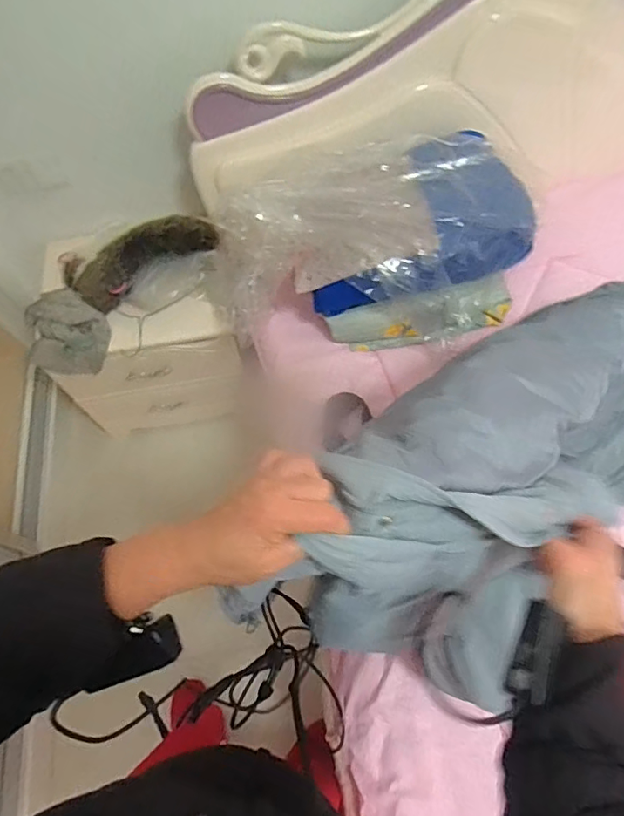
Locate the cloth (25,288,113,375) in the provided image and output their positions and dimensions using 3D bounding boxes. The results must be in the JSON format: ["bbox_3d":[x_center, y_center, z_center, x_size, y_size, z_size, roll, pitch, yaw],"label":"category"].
[{"bbox_3d":[-0.594,-0.175,1.188,0.210,0.051,0.191,35,98,6],"label":"cloth"}]

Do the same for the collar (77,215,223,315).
[{"bbox_3d":[-0.407,-0.338,1.150,0.387,0.093,0.103,-25,66,11],"label":"collar"}]

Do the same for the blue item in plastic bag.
[{"bbox_3d":[0.110,-0.318,1.026,0.624,0.211,0.376,-13,66,-4],"label":"blue item in plastic bag"}]

